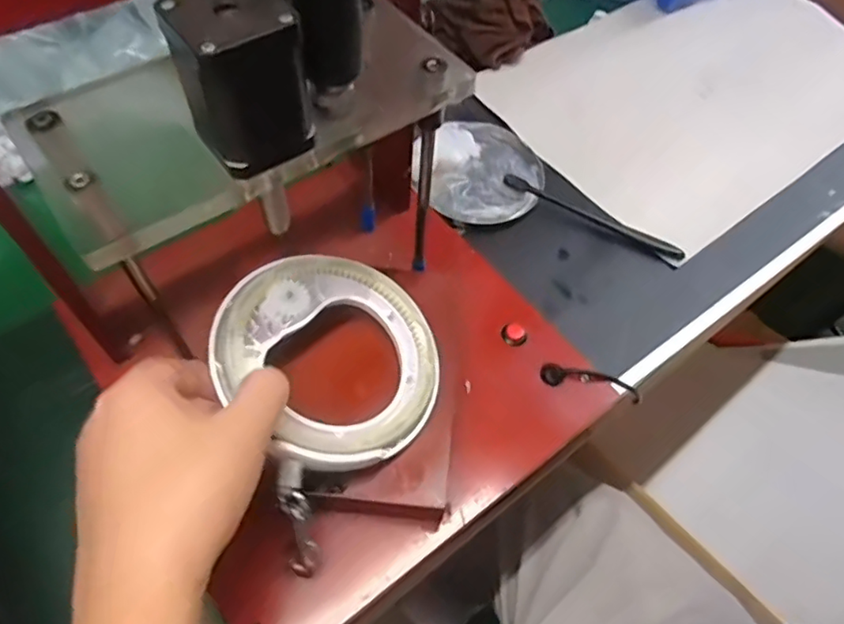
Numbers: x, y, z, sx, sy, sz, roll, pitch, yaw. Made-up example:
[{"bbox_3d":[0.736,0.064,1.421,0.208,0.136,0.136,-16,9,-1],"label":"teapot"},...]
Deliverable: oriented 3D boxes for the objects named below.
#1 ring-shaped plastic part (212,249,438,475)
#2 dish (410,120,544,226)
[{"bbox_3d":[-0.052,0.024,0.348,0.132,0.014,0.124,11,57,-18],"label":"ring-shaped plastic part"},{"bbox_3d":[0.055,-0.137,0.575,0.120,0.015,0.125,2,57,-2],"label":"dish"}]

